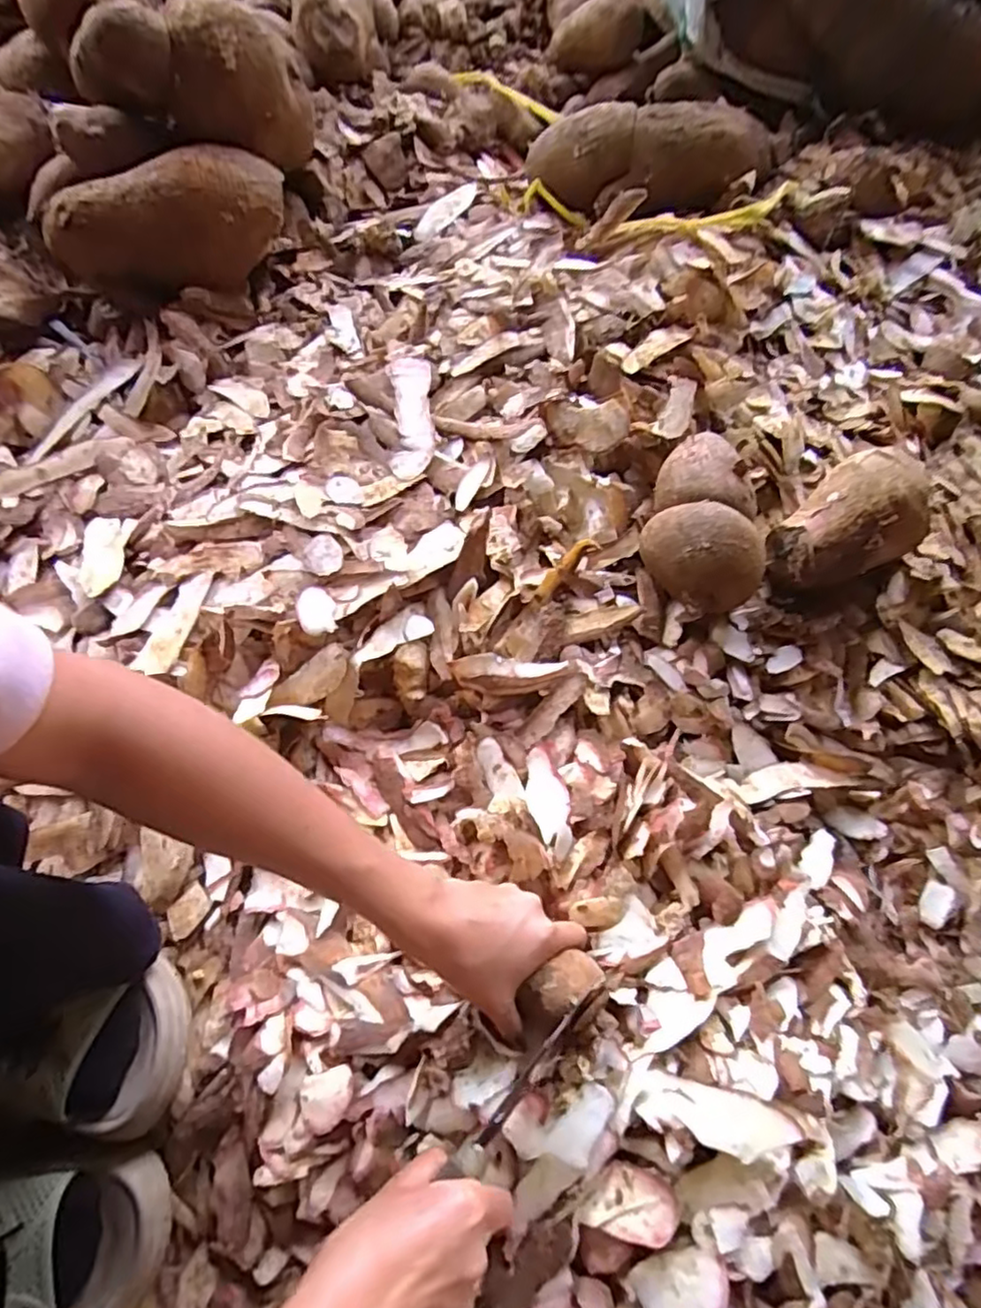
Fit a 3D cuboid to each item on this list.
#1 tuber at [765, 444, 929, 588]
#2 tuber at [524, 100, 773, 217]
[{"bbox_3d":[0.275,-0.103,0.507,0.125,0.060,0.078,-38,54,22],"label":"tuber"},{"bbox_3d":[0.176,-0.570,0.740,0.271,0.092,0.084,11,65,2],"label":"tuber"}]

